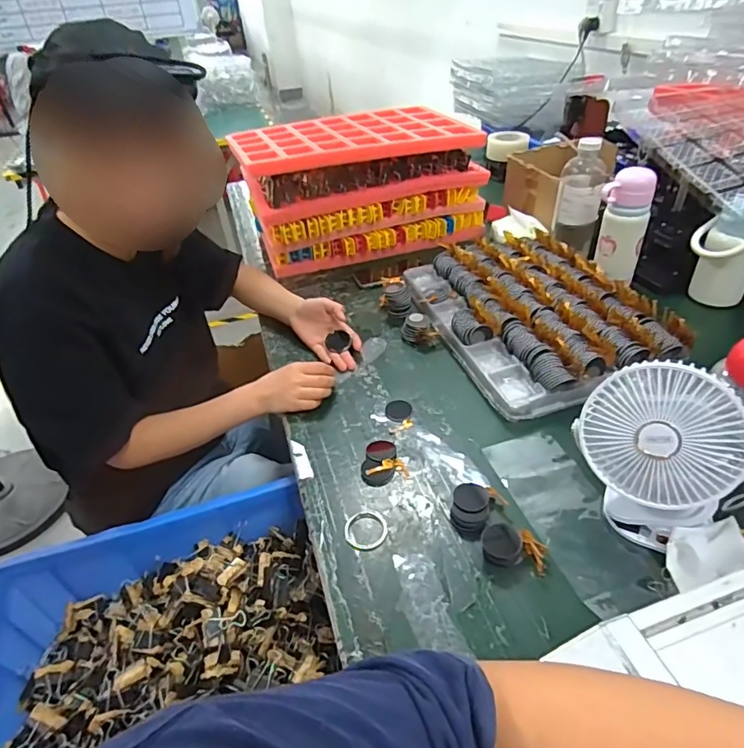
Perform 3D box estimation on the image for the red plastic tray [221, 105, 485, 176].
[{"bbox_3d":[-0.056,-0.531,1.109,0.493,0.045,0.344,-15,40,-11],"label":"red plastic tray"}]

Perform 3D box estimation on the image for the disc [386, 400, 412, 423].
[{"bbox_3d":[0.040,0.055,0.745,0.039,0.004,0.047,6,41,14],"label":"disc"}]

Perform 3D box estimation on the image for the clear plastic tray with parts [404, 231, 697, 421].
[{"bbox_3d":[0.267,-0.124,0.872,0.319,0.062,0.448,-15,41,-12],"label":"clear plastic tray with parts"}]

